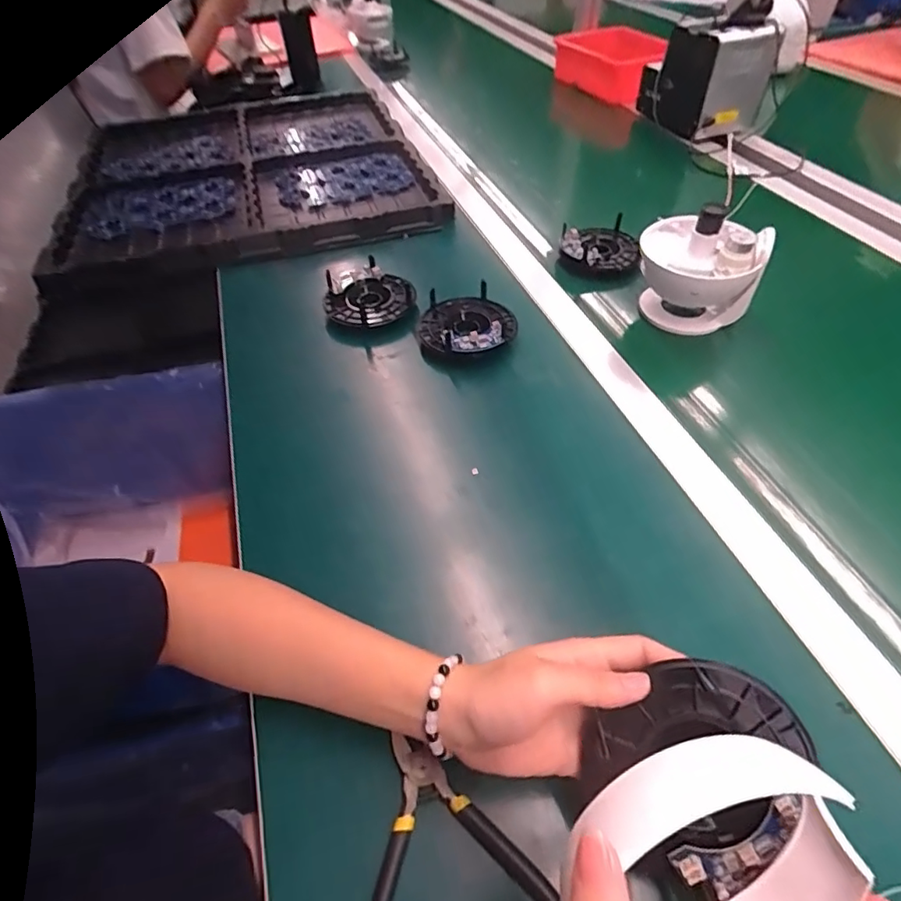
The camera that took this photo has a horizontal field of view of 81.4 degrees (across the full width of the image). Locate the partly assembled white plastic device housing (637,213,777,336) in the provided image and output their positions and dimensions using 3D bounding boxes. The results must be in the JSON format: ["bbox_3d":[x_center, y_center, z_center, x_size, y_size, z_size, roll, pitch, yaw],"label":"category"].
[{"bbox_3d":[0.256,-0.182,0.551,0.116,0.108,0.098,20,53,19],"label":"partly assembled white plastic device housing"}]

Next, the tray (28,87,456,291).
[{"bbox_3d":[-0.320,-0.449,0.833,0.512,0.047,0.573,-15,50,-10],"label":"tray"}]

